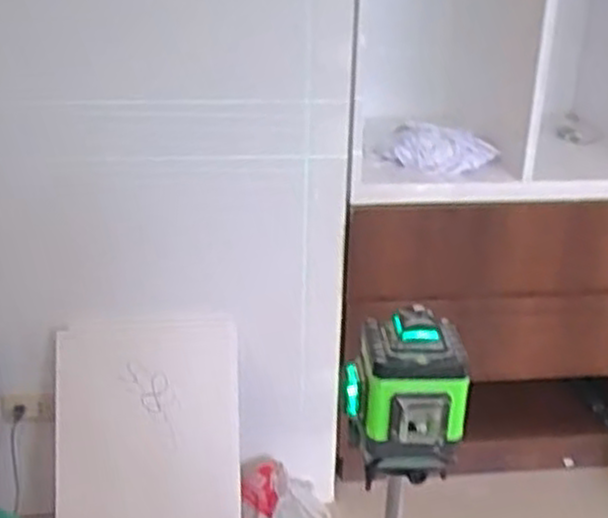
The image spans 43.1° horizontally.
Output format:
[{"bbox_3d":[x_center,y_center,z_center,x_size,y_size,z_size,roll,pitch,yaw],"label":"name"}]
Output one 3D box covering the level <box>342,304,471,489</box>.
[{"bbox_3d":[0.082,0.113,0.646,0.090,0.136,0.098,-2,24,-7],"label":"level"}]

